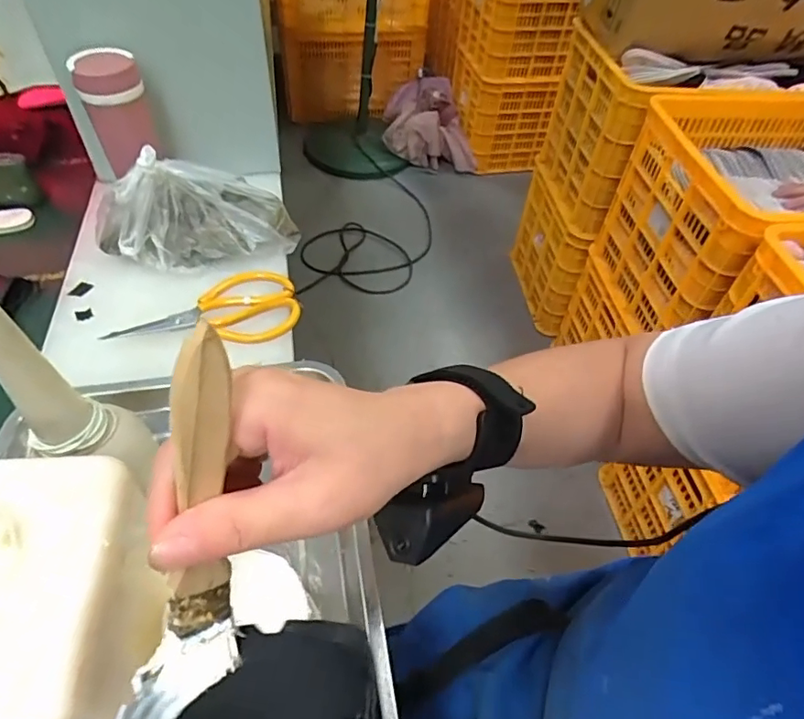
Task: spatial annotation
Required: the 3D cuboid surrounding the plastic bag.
[{"bbox_3d":[-0.234,-0.176,0.618,0.216,0.099,0.110,-2,51,-6],"label":"plastic bag"}]

